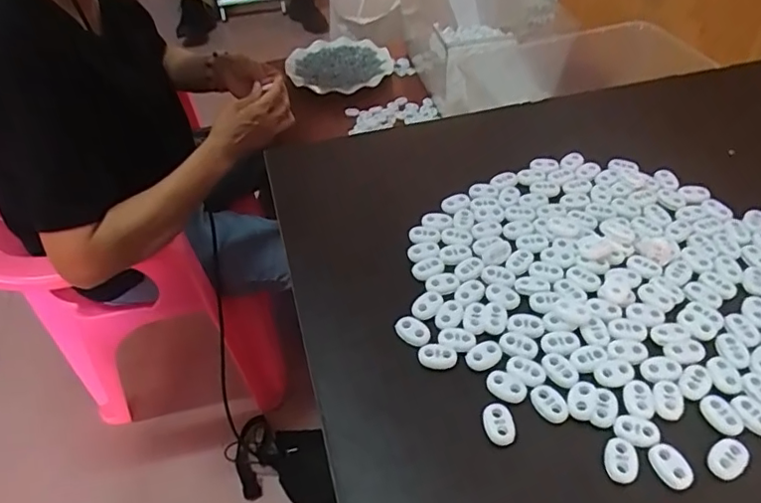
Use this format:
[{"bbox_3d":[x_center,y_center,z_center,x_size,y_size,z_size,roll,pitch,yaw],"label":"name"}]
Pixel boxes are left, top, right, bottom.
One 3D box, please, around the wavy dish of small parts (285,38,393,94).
[{"bbox_3d":[-0.077,-0.333,0.994,0.181,0.035,0.195,-1,42,1],"label":"wavy dish of small parts"}]

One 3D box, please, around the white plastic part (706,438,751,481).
[{"bbox_3d":[0.177,0.105,0.281,0.023,0.004,0.016,-31,52,-23],"label":"white plastic part"}]

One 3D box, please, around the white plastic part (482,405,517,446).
[{"bbox_3d":[0.064,0.093,0.299,0.016,0.006,0.021,-13,47,-7],"label":"white plastic part"}]

